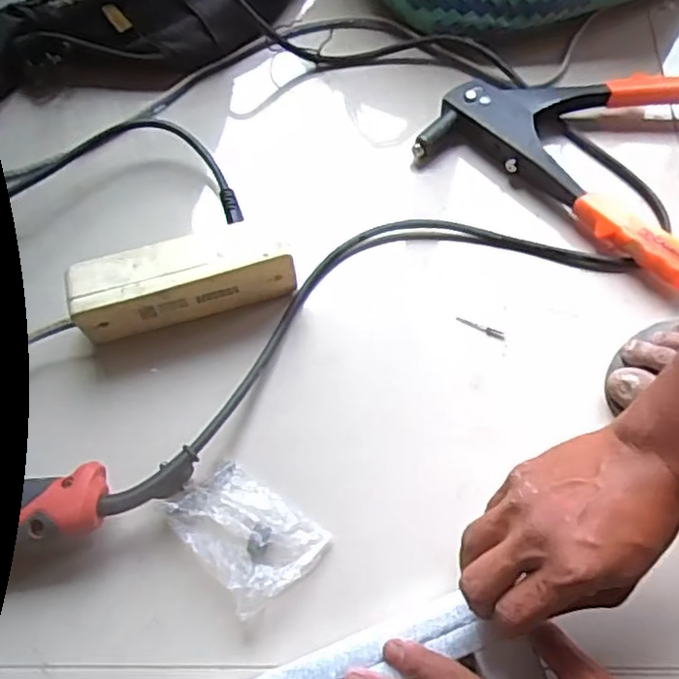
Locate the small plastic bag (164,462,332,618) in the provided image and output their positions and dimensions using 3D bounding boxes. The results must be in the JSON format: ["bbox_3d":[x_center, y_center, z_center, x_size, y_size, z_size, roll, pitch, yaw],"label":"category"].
[{"bbox_3d":[-0.060,0.122,0.446,0.068,0.027,0.091,-40,72,-14],"label":"small plastic bag"}]

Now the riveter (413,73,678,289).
[{"bbox_3d":[0.208,-0.169,0.567,0.231,0.035,0.182,30,69,14],"label":"riveter"}]

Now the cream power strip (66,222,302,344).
[{"bbox_3d":[-0.112,-0.042,0.501,0.155,0.060,0.041,-14,66,-5],"label":"cream power strip"}]

